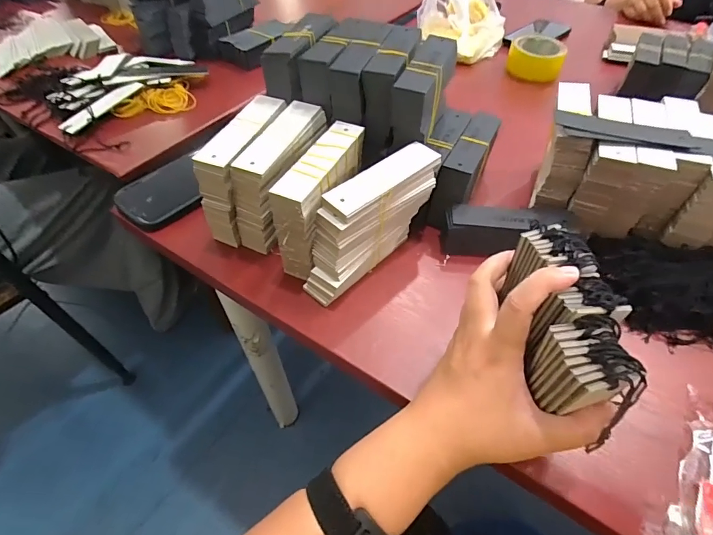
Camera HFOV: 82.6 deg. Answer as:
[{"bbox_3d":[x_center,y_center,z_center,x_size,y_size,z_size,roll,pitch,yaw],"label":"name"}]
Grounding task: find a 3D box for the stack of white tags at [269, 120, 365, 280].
[{"bbox_3d":[-0.032,-0.063,0.407,0.040,0.108,0.137,18,52,15],"label":"stack of white tags"}]

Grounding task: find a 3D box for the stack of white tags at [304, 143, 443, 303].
[{"bbox_3d":[0.016,-0.043,0.399,0.041,0.100,0.158,34,57,26],"label":"stack of white tags"}]

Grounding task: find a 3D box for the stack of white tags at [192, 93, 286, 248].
[{"bbox_3d":[-0.116,-0.104,0.442,0.047,0.112,0.135,14,51,12],"label":"stack of white tags"}]

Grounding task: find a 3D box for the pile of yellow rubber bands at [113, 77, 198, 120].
[{"bbox_3d":[-0.295,-0.244,0.605,0.114,0.028,0.056,-37,58,-27],"label":"pile of yellow rubber bands"}]

